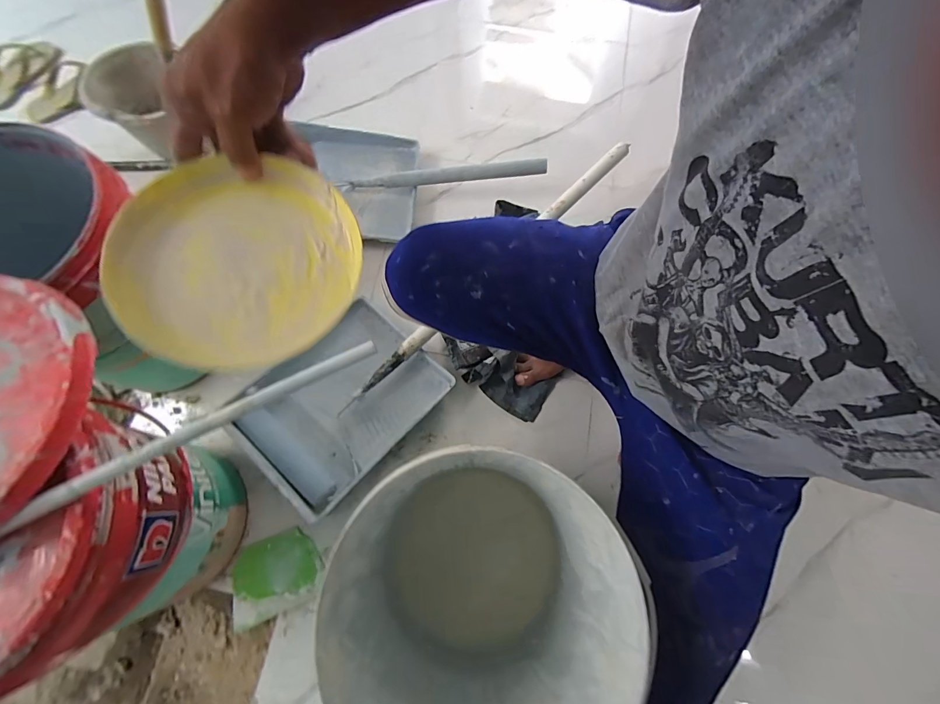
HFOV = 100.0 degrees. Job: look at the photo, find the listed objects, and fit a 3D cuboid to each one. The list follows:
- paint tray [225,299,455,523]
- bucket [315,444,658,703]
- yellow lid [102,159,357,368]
[{"bbox_3d":[-0.247,0.092,0.765,0.283,0.066,0.352,42,76,11],"label":"paint tray"},{"bbox_3d":[0.007,0.298,0.505,0.301,0.284,0.300,0,72,-1],"label":"bucket"},{"bbox_3d":[-0.175,-0.073,0.307,0.168,0.024,0.168,5,71,-15],"label":"yellow lid"}]

